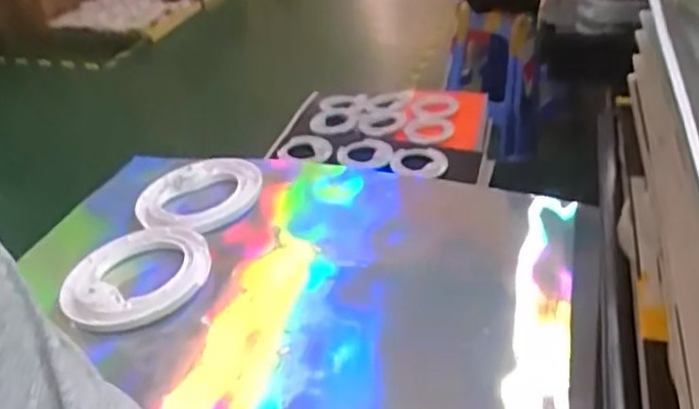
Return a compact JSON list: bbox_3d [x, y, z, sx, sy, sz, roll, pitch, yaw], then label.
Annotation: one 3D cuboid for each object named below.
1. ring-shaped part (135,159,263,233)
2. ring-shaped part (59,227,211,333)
[{"bbox_3d":[-0.157,-0.009,0.689,0.130,0.023,0.108,-26,39,-28],"label":"ring-shaped part"},{"bbox_3d":[-0.193,0.062,0.590,0.129,0.017,0.129,-16,35,-16],"label":"ring-shaped part"}]

